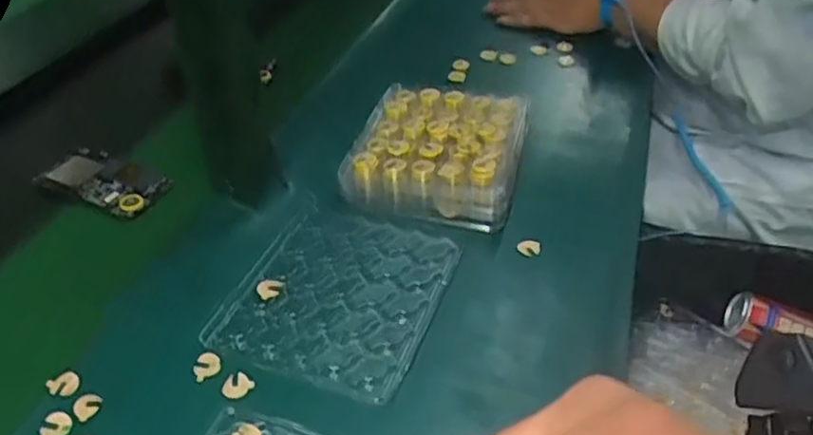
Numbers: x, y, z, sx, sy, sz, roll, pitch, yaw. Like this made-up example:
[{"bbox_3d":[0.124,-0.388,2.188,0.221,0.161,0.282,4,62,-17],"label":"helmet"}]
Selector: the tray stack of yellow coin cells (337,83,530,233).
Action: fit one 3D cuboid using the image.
[{"bbox_3d":[0.029,-0.066,0.626,0.149,0.041,0.162,8,40,11],"label":"tray stack of yellow coin cells"}]

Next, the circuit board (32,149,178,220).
[{"bbox_3d":[-0.285,-0.036,0.642,0.121,0.020,0.057,18,43,22],"label":"circuit board"}]

